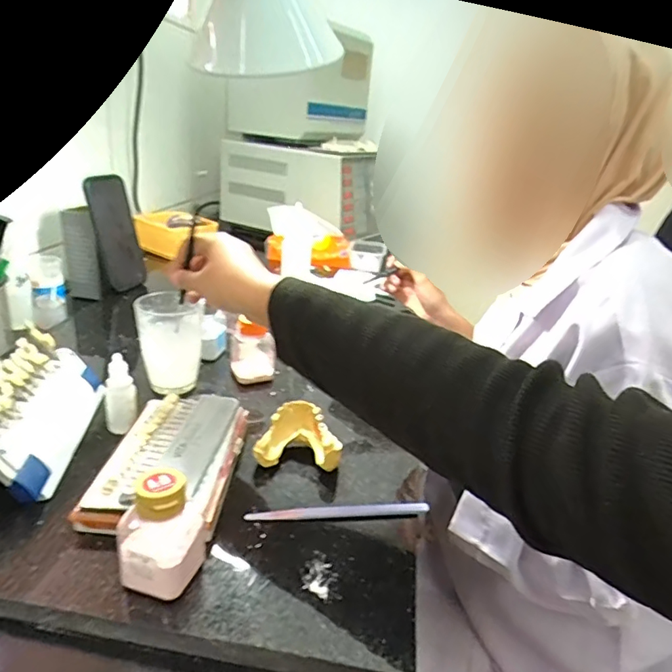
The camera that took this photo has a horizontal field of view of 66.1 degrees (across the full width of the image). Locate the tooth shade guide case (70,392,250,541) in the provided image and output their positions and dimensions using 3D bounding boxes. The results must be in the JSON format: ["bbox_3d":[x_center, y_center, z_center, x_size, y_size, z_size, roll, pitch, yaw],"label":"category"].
[{"bbox_3d":[-0.131,0.099,0.421,0.097,0.032,0.150,4,22,-2],"label":"tooth shade guide case"}]

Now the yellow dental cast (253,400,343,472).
[{"bbox_3d":[-0.032,0.088,0.451,0.071,0.042,0.051,4,22,-1],"label":"yellow dental cast"}]

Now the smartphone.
[{"bbox_3d":[-0.330,-0.157,0.785,0.013,0.168,0.071,10,29,27],"label":"smartphone"}]

